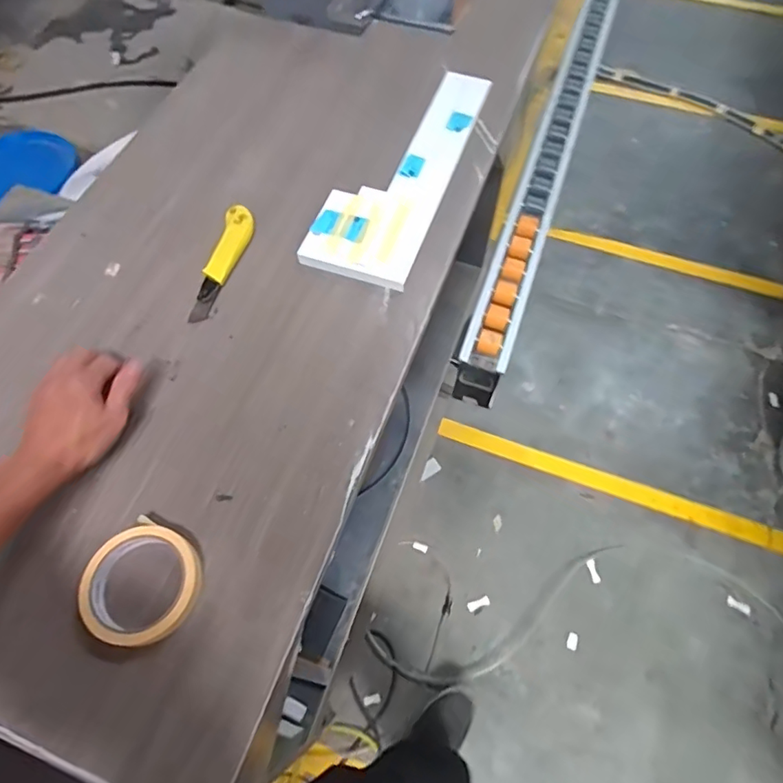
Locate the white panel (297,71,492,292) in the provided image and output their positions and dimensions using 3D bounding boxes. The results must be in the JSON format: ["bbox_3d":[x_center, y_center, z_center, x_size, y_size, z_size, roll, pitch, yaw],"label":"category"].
[{"bbox_3d":[0.016,-0.303,0.711,0.134,0.025,0.392,19,65,9],"label":"white panel"}]

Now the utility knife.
[{"bbox_3d":[-0.203,-0.160,0.646,0.037,0.014,0.172,10,64,4],"label":"utility knife"}]

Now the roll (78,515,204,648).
[{"bbox_3d":[-0.221,0.169,0.466,0.094,0.027,0.095,0,63,0],"label":"roll"}]

